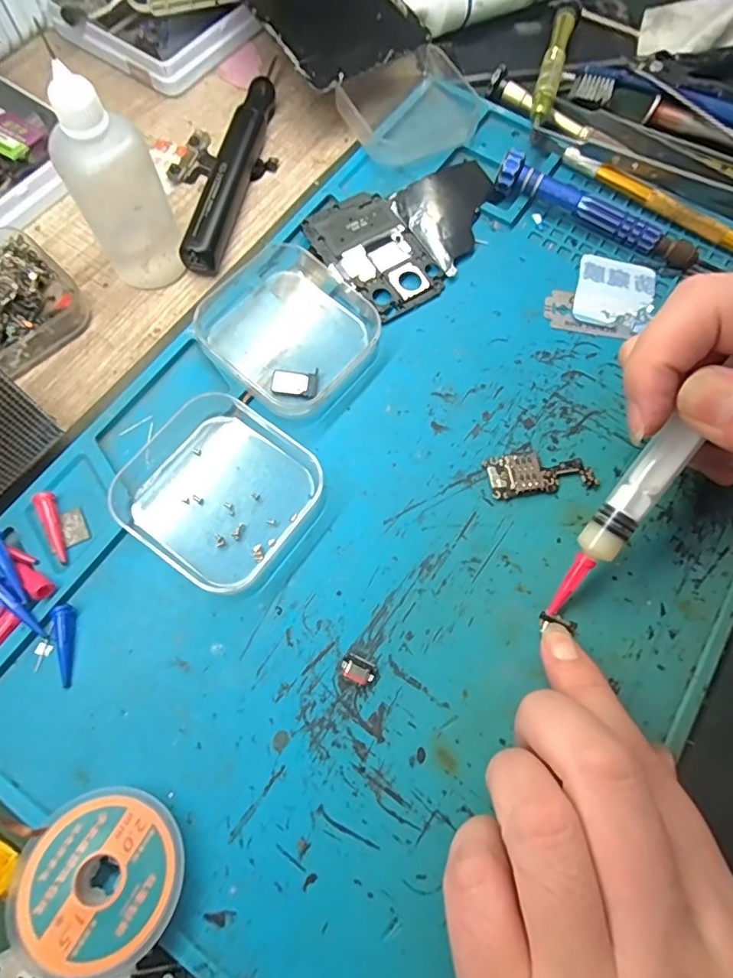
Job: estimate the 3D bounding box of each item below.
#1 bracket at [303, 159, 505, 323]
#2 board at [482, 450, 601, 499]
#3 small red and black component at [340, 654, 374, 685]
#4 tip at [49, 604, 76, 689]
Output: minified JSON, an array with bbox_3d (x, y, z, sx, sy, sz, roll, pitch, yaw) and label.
[{"bbox_3d":[0.027,-0.124,0.246,0.098,0.006,0.067,-29,74,-11],"label":"bracket"},{"bbox_3d":[0.071,-0.007,0.208,0.043,0.005,0.018,-7,72,-4],"label":"board"},{"bbox_3d":[-0.003,0.064,0.181,0.012,0.004,0.008,31,73,9],"label":"small red and black component"},{"bbox_3d":[-0.107,0.055,0.179,0.007,0.005,0.027,-9,72,-5],"label":"tip"}]

